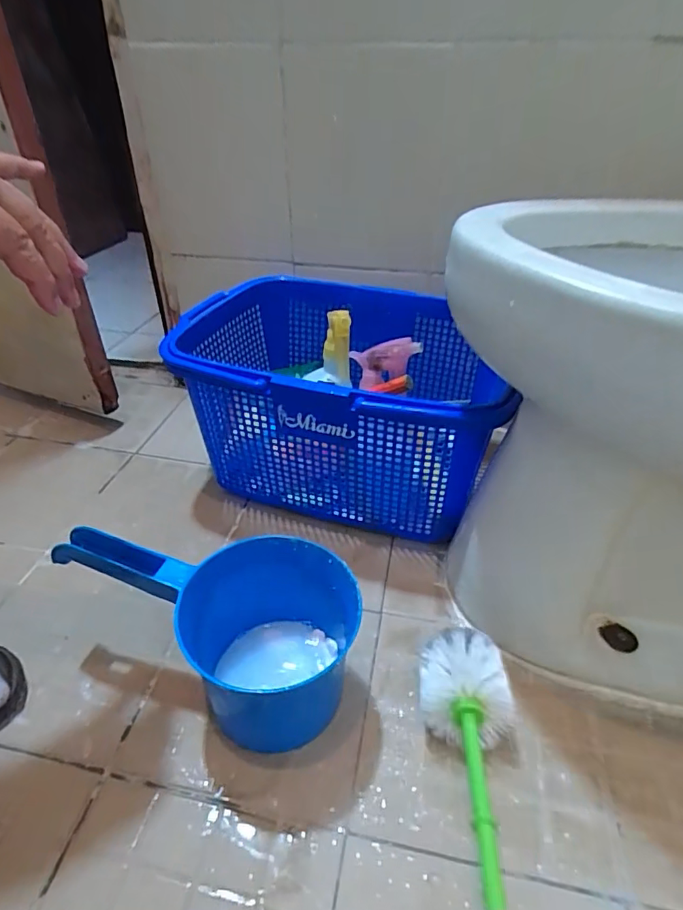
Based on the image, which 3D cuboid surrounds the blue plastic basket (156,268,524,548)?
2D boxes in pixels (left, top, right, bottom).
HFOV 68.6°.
[{"bbox_3d":[0.003,-0.067,0.658,0.367,0.217,0.300,12,38,14],"label":"blue plastic basket"}]

